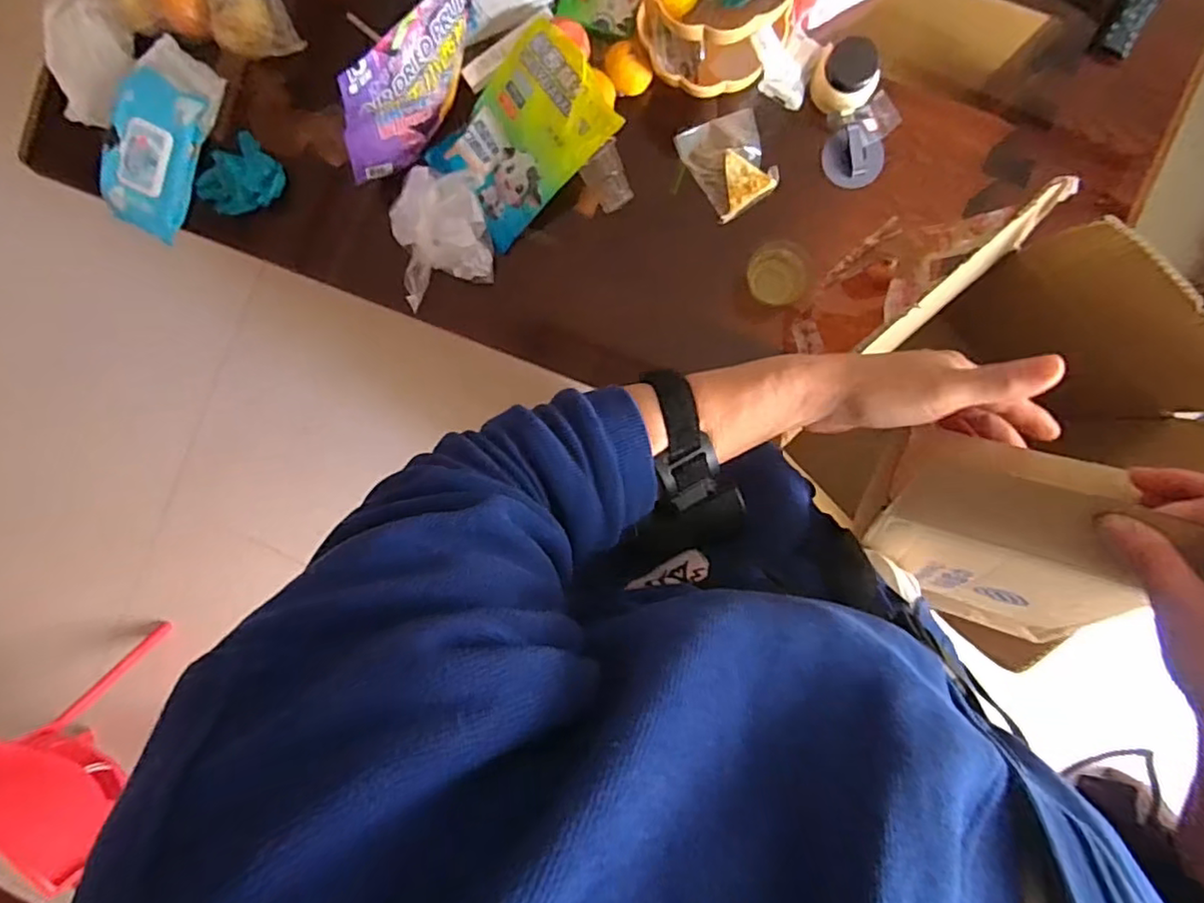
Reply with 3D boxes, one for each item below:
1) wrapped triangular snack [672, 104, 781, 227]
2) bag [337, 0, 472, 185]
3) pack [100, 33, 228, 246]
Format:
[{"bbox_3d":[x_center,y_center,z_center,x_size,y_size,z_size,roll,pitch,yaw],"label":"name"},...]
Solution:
[{"bbox_3d":[0.190,-0.427,0.912,0.112,0.026,0.142,-26,91,6],"label":"wrapped triangular snack"},{"bbox_3d":[-0.255,-0.509,0.848,0.058,0.241,0.262,36,77,-1],"label":"bag"},{"bbox_3d":[-0.684,-0.480,0.953,0.126,0.075,0.277,26,95,2],"label":"pack"}]

